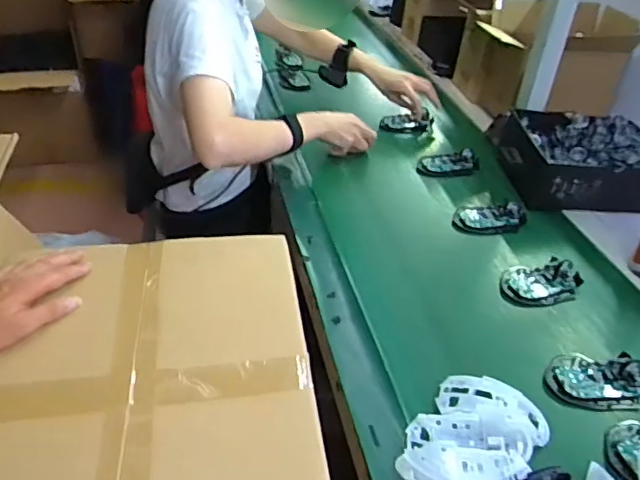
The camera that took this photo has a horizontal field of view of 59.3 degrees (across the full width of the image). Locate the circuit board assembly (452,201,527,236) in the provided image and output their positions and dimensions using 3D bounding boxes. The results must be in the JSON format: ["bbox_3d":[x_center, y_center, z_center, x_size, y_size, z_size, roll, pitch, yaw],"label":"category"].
[{"bbox_3d":[0.278,-0.037,0.909,0.120,0.028,0.068,3,36,1],"label":"circuit board assembly"}]

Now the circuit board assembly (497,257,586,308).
[{"bbox_3d":[0.308,0.057,0.789,0.125,0.021,0.078,-11,38,-18],"label":"circuit board assembly"}]

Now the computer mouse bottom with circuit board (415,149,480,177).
[{"bbox_3d":[0.238,-0.144,1.044,0.117,0.030,0.061,-8,38,-16],"label":"computer mouse bottom with circuit board"}]

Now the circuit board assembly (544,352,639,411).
[{"bbox_3d":[0.323,0.159,0.653,0.125,0.028,0.079,4,36,1],"label":"circuit board assembly"}]

